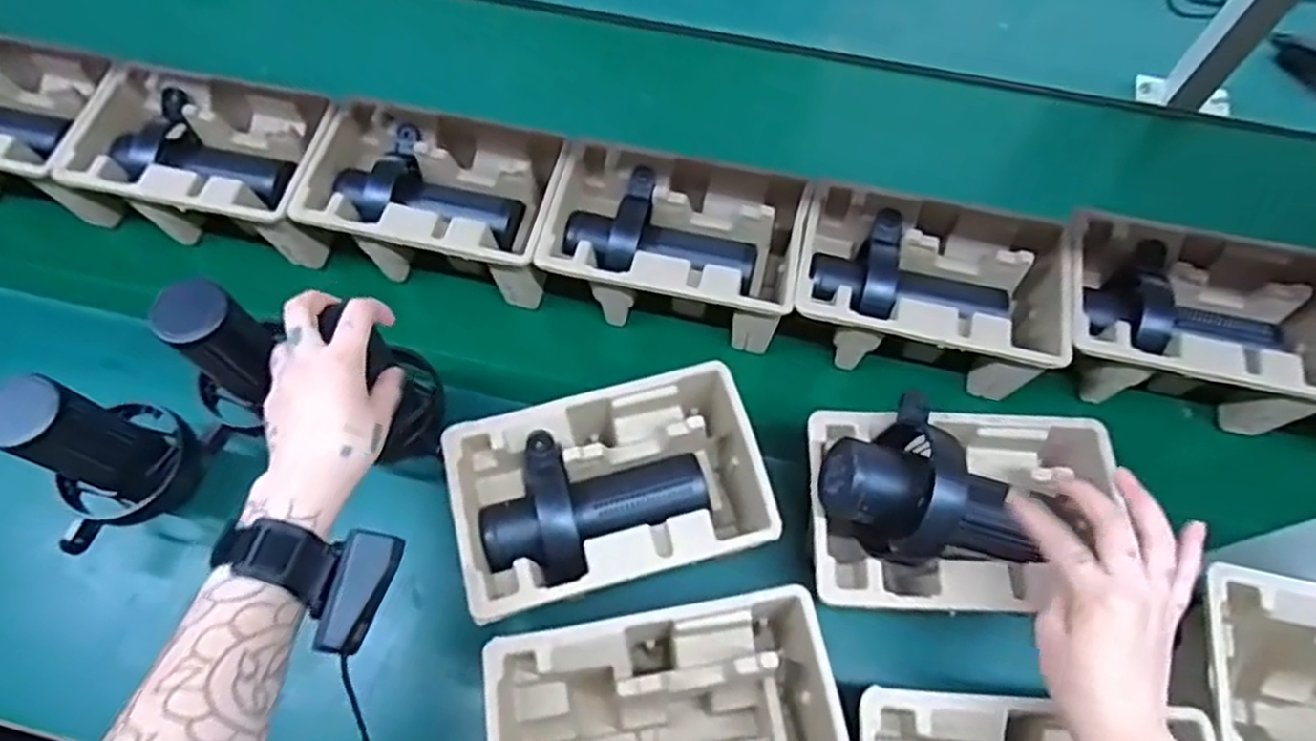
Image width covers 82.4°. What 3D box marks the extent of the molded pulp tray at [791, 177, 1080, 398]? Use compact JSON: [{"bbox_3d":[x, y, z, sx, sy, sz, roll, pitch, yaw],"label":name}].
[{"bbox_3d":[0.236,-0.073,0.674,0.224,0.085,0.144,11,65,5],"label":"molded pulp tray"}]

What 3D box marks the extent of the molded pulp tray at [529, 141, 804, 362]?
[{"bbox_3d":[0.016,-0.107,0.707,0.223,0.113,0.146,12,65,6],"label":"molded pulp tray"}]

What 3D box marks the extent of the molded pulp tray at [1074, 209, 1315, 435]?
[{"bbox_3d":[0.458,-0.038,0.656,0.229,0.088,0.145,14,65,7],"label":"molded pulp tray"}]

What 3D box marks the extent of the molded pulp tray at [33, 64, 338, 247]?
[{"bbox_3d":[-0.429,-0.201,0.727,0.247,0.091,0.151,14,66,7],"label":"molded pulp tray"}]

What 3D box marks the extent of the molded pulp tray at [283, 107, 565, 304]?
[{"bbox_3d":[-0.203,-0.146,0.727,0.224,0.124,0.141,10,65,5],"label":"molded pulp tray"}]

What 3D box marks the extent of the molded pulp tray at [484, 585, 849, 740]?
[{"bbox_3d":[0.006,0.249,0.527,0.221,0.108,0.140,-9,65,-4],"label":"molded pulp tray"}]

